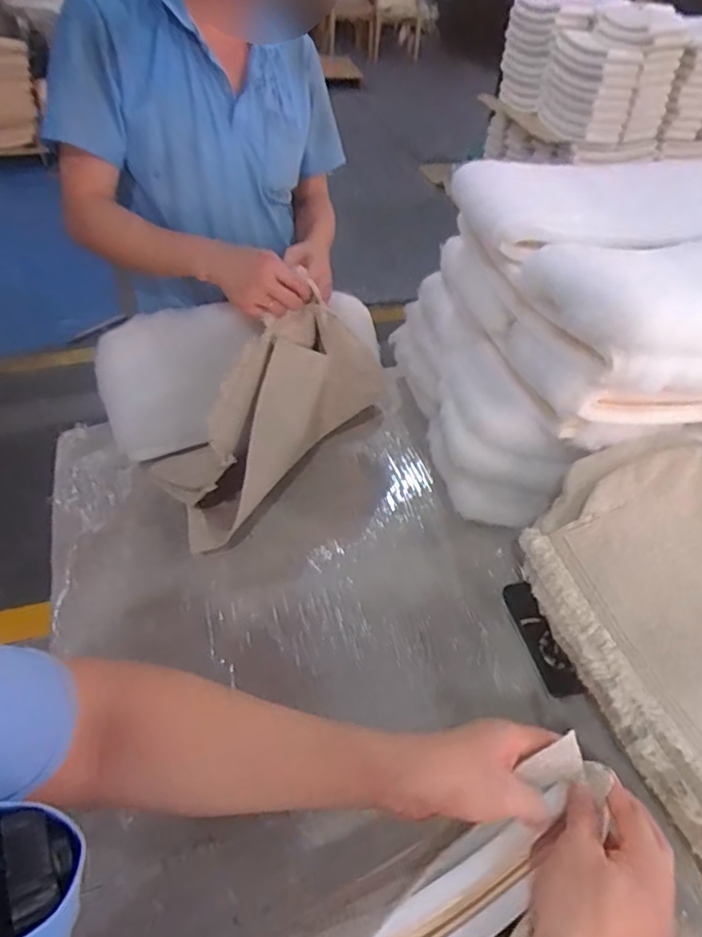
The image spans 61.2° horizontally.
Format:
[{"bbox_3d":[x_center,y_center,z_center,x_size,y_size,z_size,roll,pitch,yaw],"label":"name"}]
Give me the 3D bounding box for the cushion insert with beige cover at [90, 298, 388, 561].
[{"bbox_3d":[-0.198,-0.131,0.942,0.334,0.220,0.349,35,52,28],"label":"cushion insert with beige cover"}]

